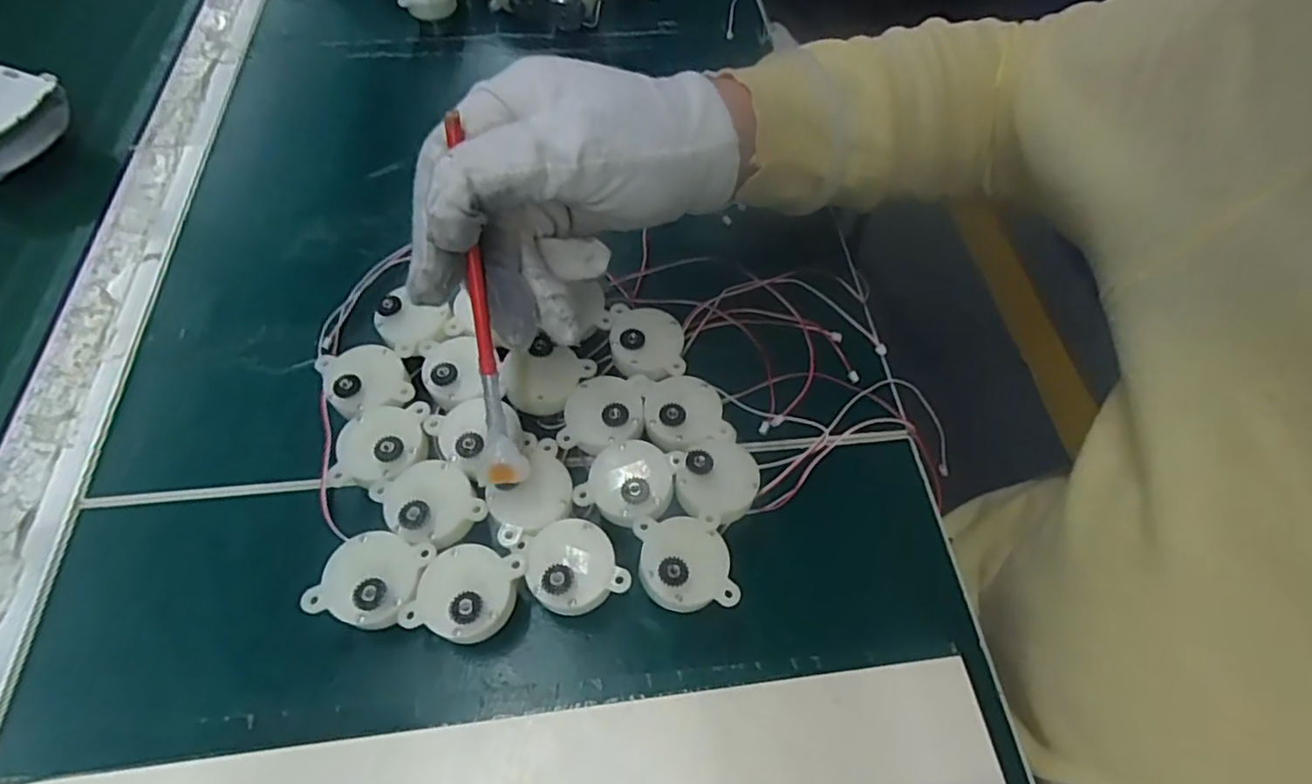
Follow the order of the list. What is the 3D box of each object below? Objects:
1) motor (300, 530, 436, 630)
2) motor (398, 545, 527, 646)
[{"bbox_3d":[-0.101,0.070,0.240,0.034,0.033,0.032,15,60,6],"label":"motor"},{"bbox_3d":[-0.067,0.074,0.239,0.039,0.033,0.032,12,59,5],"label":"motor"}]

